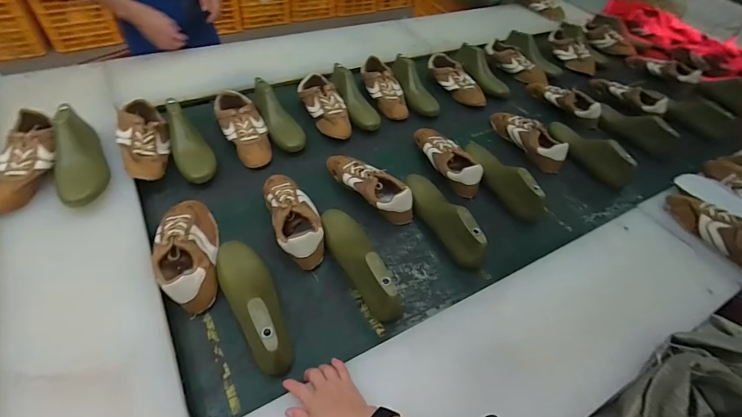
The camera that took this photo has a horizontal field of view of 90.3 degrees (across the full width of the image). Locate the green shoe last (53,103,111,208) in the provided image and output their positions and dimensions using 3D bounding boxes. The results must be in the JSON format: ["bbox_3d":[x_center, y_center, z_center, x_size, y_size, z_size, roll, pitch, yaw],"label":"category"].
[{"bbox_3d":[-0.608,-0.112,0.759,0.085,0.091,0.255,-21,57,-24],"label":"green shoe last"}]

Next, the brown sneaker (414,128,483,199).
[{"bbox_3d":[0.193,-0.139,0.963,0.087,0.075,0.257,-11,53,-17],"label":"brown sneaker"}]

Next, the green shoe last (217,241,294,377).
[{"bbox_3d":[-0.204,0.149,0.639,0.075,0.094,0.262,-25,58,-26],"label":"green shoe last"}]

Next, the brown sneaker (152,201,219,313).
[{"bbox_3d":[-0.348,0.074,0.699,0.099,0.064,0.247,-11,53,-17],"label":"brown sneaker"}]

